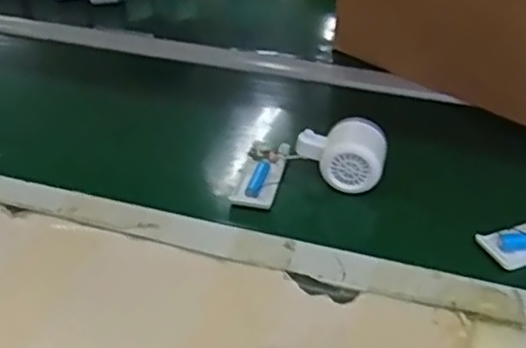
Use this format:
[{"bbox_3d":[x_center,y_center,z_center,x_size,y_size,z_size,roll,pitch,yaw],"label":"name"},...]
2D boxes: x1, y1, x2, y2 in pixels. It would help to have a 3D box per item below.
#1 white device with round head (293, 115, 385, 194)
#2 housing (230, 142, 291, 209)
[{"bbox_3d":[0.076,-0.018,0.639,0.087,0.055,0.052,4,36,6],"label":"white device with round head"},{"bbox_3d":[-0.001,0.000,0.655,0.040,0.015,0.097,7,39,11],"label":"housing"}]

